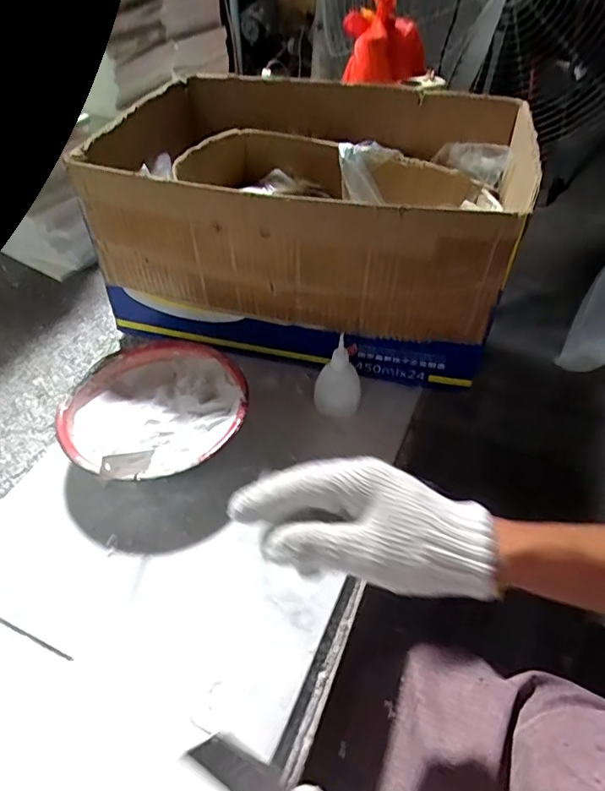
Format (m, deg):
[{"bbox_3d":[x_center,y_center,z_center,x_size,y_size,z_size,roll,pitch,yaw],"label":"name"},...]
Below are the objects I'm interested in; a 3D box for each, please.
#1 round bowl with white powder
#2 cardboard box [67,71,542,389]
[{"bbox_3d":[-0.138,0.022,0.498,0.163,0.054,0.163,-1,47,1],"label":"round bowl with white powder"},{"bbox_3d":[0.019,-0.204,0.610,0.412,0.218,0.326,10,48,10],"label":"cardboard box"}]

